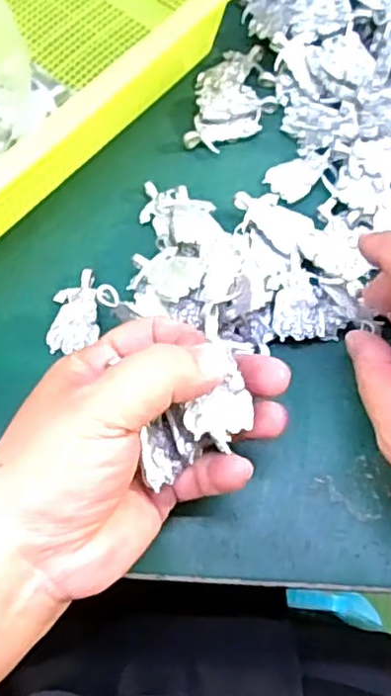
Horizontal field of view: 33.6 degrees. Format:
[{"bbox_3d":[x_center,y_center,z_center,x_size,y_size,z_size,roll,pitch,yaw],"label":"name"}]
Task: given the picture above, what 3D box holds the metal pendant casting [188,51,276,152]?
[{"bbox_3d":[0.022,-0.139,0.359,0.043,0.007,0.070,9,69,4],"label":"metal pendant casting"}]

